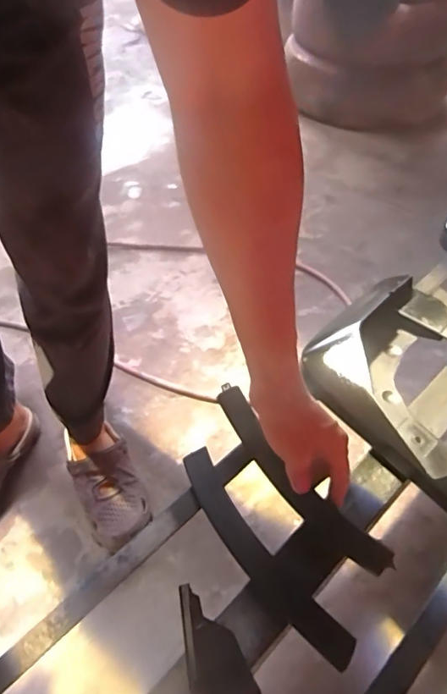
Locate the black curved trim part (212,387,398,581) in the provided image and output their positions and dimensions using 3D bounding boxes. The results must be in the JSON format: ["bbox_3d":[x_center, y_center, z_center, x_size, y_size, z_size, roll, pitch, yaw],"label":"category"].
[{"bbox_3d":[0.072,0.134,0.503,0.038,0.023,0.241,-31,62,-23],"label":"black curved trim part"}]

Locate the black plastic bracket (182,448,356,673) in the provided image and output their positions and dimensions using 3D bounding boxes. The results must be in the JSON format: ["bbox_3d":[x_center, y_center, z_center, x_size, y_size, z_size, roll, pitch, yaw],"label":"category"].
[{"bbox_3d":[0.032,0.205,0.480,0.041,0.014,0.240,-29,58,-24],"label":"black plastic bracket"}]

